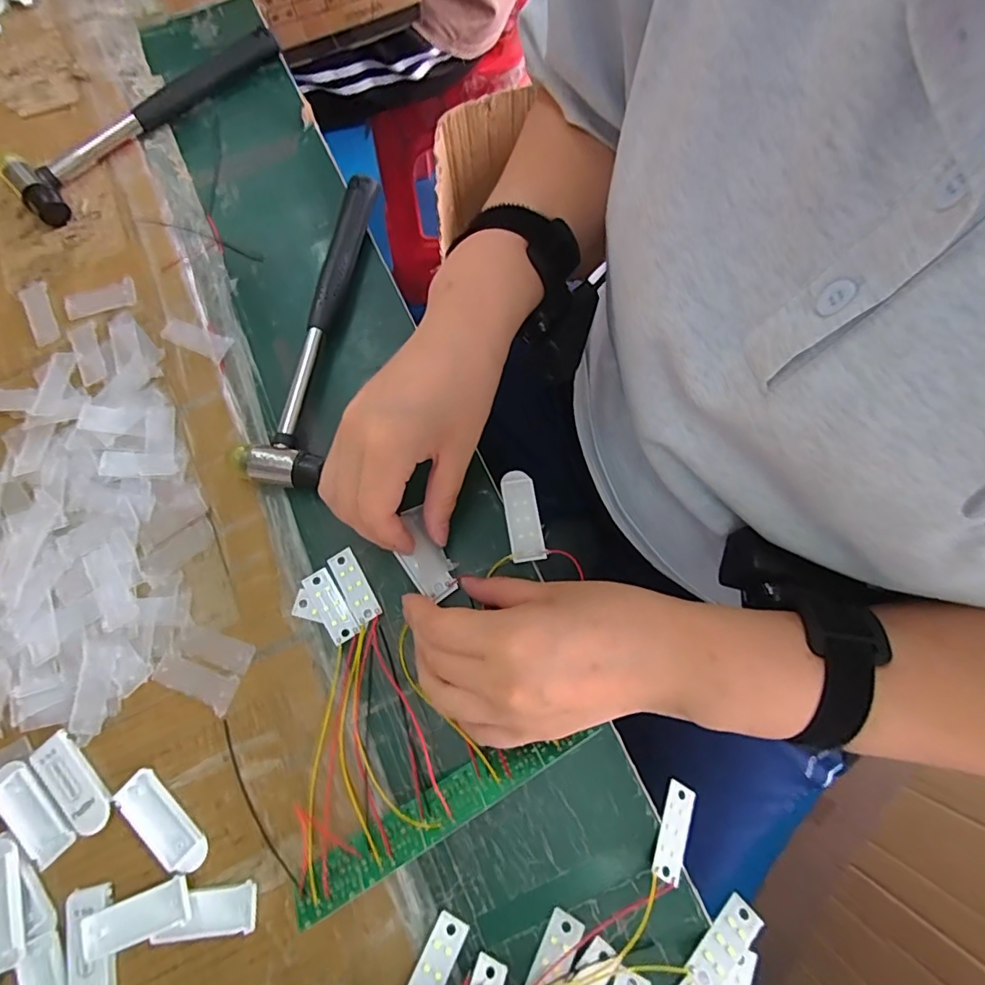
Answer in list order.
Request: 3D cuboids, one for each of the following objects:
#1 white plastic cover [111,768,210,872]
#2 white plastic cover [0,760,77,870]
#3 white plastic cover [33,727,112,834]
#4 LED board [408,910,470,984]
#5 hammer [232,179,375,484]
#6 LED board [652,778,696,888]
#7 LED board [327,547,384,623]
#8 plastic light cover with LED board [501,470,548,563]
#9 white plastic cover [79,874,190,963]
[{"bbox_3d":[-0.176,0.176,0.276,0.058,0.005,0.022,41,79,12],"label":"white plastic cover"},{"bbox_3d":[-0.248,0.171,0.275,0.023,0.004,0.057,-42,77,-9],"label":"white plastic cover"},{"bbox_3d":[-0.228,0.158,0.279,0.022,0.004,0.057,-42,77,-9],"label":"white plastic cover"},{"bbox_3d":[-0.029,0.234,0.253,0.017,0.004,0.044,29,62,10],"label":"LED board"},{"bbox_3d":[-0.121,-0.118,0.352,0.049,0.022,0.236,4,74,3],"label":"hammer"},{"bbox_3d":[0.096,0.178,0.272,0.014,0.004,0.046,26,55,9],"label":"LED board"},{"bbox_3d":[-0.084,0.056,0.310,0.016,0.004,0.046,-31,75,-7],"label":"LED board"},{"bbox_3d":[0.019,0.014,0.318,0.020,0.007,0.057,-9,74,0],"label":"plastic light cover with LED board"},{"bbox_3d":[-0.179,0.213,0.259,0.052,0.010,0.021,-19,74,-3],"label":"white plastic cover"}]

